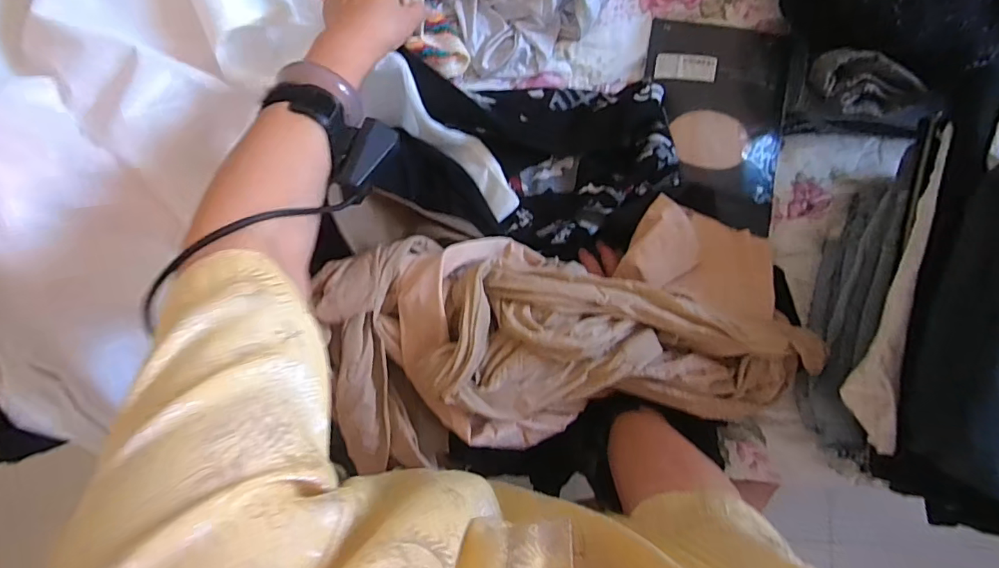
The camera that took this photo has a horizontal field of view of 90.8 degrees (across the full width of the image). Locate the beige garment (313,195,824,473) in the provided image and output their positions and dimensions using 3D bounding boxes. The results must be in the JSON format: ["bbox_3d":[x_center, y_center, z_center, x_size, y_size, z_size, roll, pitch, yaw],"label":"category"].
[{"bbox_3d":[0.056,0.050,0.474,0.465,0.081,0.207,-6,82,-8],"label":"beige garment"}]

